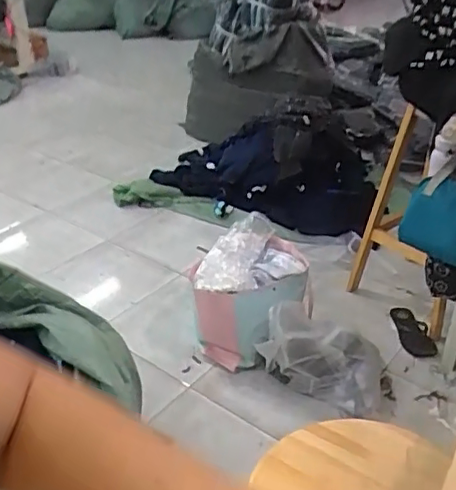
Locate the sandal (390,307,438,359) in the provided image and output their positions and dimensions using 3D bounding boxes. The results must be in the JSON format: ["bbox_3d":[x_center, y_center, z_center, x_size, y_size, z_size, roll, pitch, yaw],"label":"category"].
[{"bbox_3d":[0.577,0.278,1.827,0.092,0.056,0.247,-6,31,-9],"label":"sandal"}]

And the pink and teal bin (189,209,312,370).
[{"bbox_3d":[0.084,0.128,1.768,0.305,0.359,0.387,11,33,19],"label":"pink and teal bin"}]

